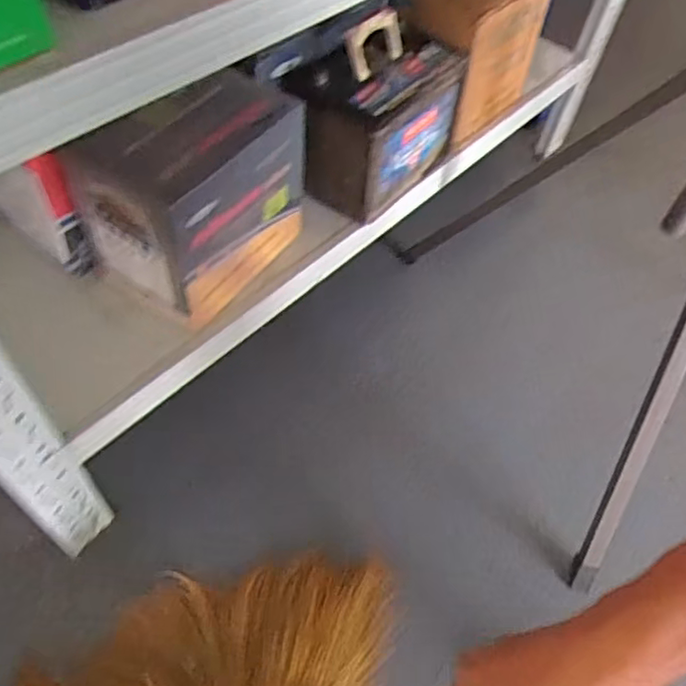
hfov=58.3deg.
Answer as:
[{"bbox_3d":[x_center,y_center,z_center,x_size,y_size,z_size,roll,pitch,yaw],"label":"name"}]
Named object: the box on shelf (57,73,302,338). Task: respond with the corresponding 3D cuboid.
[{"bbox_3d":[-0.198,-0.210,0.864,0.163,0.238,0.263,32,58,17],"label":"box on shelf"}]

